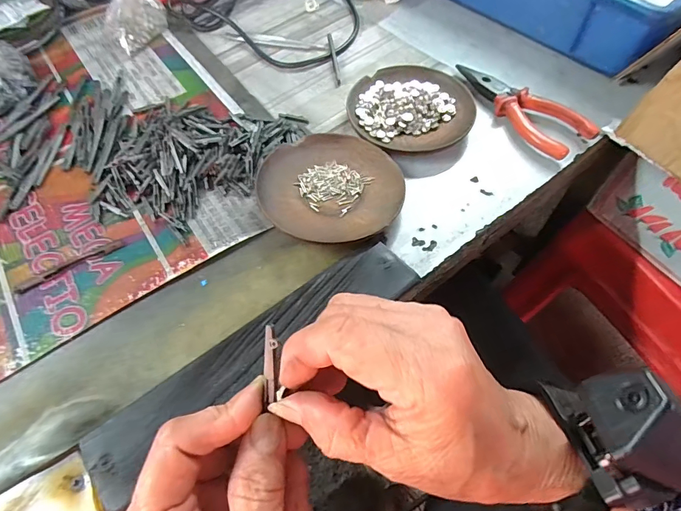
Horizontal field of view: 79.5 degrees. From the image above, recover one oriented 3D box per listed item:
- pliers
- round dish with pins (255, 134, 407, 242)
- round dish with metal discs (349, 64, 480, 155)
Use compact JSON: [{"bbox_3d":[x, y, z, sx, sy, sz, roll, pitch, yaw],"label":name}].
[{"bbox_3d":[0.165,-0.143,0.386,0.048,0.017,0.142,-32,61,-16],"label":"pliers"},{"bbox_3d":[-0.008,-0.056,0.328,0.111,0.017,0.110,-1,57,2],"label":"round dish with pins"},{"bbox_3d":[0.064,-0.139,0.384,0.110,0.012,0.107,-1,57,2],"label":"round dish with metal discs"}]

